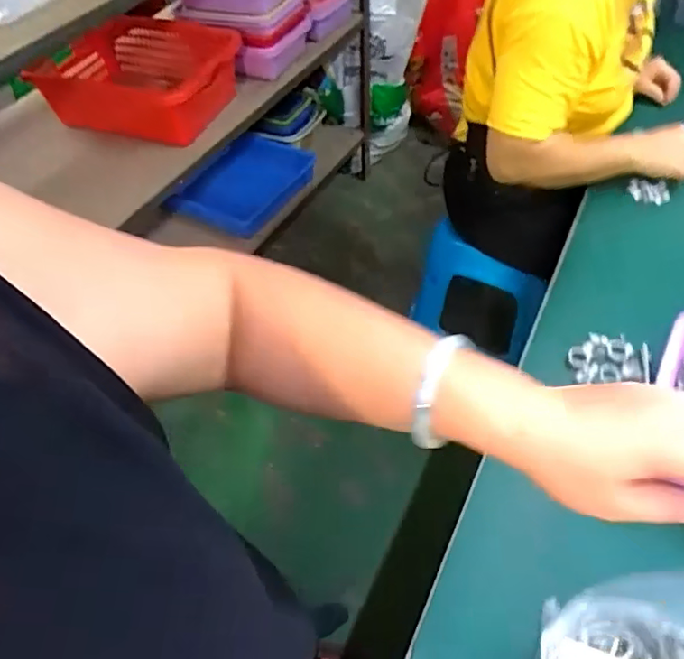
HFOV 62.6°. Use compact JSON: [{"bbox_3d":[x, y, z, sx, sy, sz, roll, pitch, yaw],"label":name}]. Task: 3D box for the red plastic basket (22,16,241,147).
[{"bbox_3d":[-0.502,-0.608,1.364,0.499,0.189,0.273,12,54,13],"label":"red plastic basket"}]

